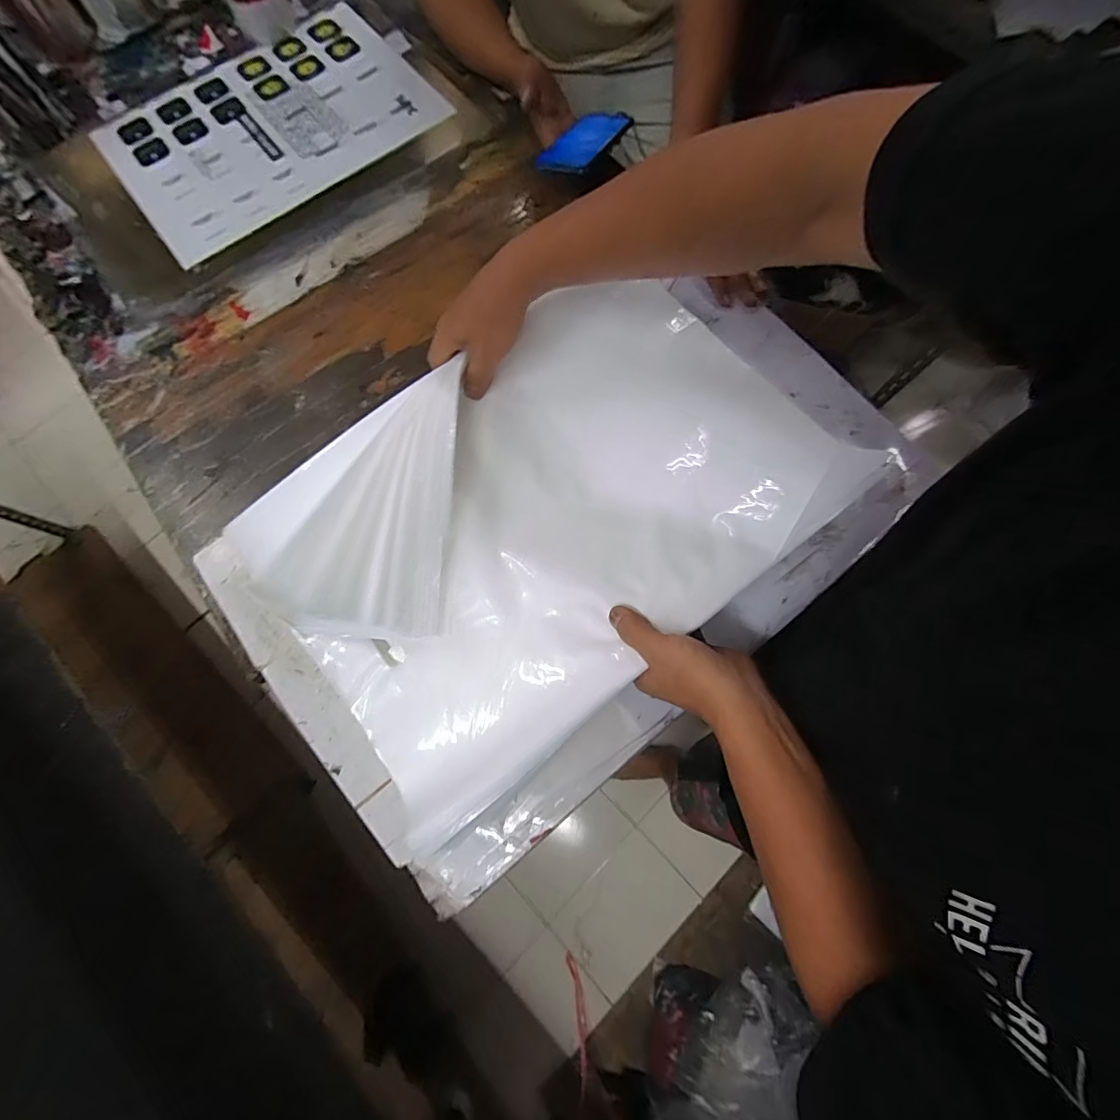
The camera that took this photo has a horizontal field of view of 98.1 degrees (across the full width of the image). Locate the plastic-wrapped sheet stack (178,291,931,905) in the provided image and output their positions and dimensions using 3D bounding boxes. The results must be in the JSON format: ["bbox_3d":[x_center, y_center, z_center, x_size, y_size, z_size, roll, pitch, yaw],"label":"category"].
[{"bbox_3d":[0.000,-0.036,0.424,0.535,0.084,0.360,-38,76,-9],"label":"plastic-wrapped sheet stack"}]

